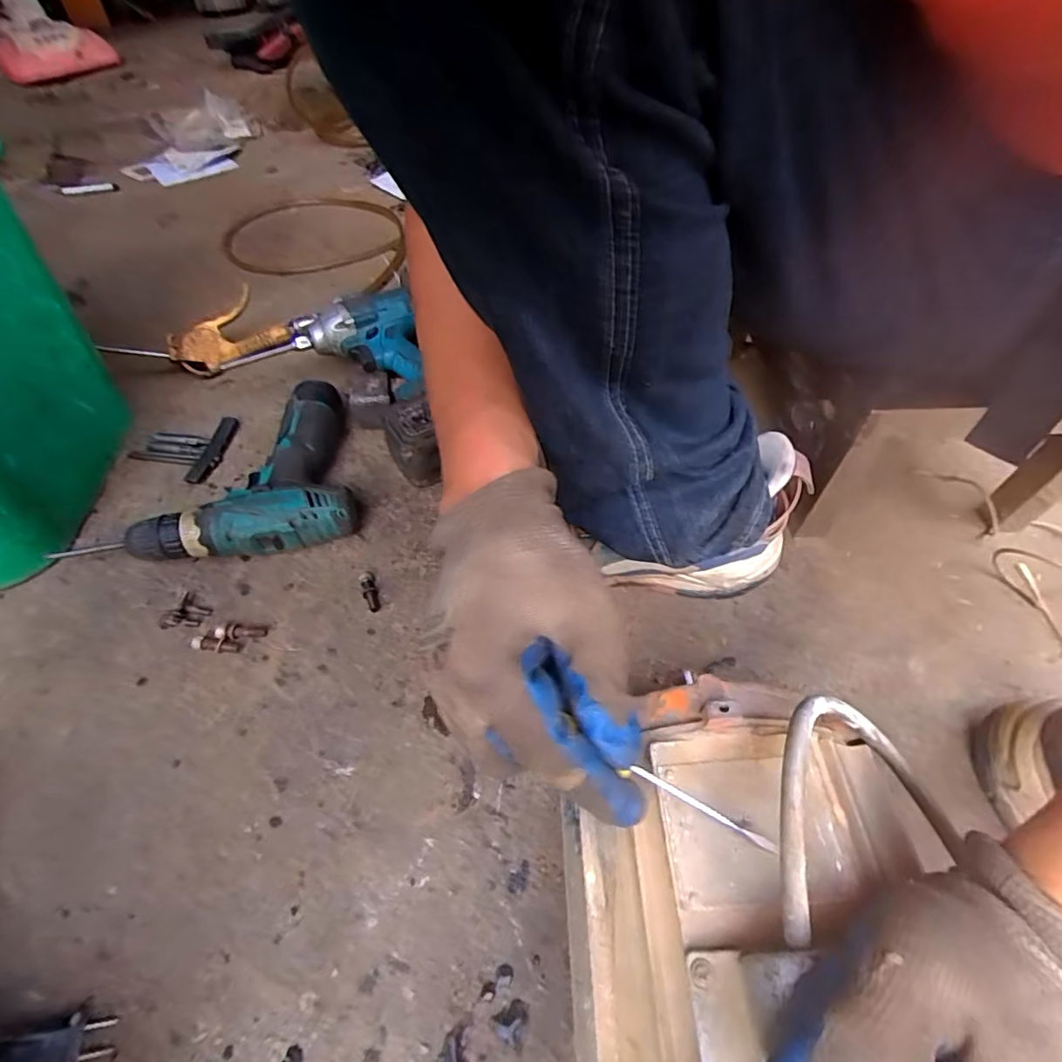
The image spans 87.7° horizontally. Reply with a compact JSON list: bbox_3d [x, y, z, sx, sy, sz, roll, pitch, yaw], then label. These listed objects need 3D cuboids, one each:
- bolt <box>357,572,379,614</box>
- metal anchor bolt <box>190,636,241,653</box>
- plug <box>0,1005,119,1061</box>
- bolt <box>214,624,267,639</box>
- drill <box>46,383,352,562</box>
[{"bbox_3d":[-0.143,0.052,0.487,0.013,0.013,0.045,-16,54,-12],"label":"bolt"},{"bbox_3d":[-0.261,0.094,0.456,0.041,0.010,0.011,8,53,6],"label":"metal anchor bolt"},{"bbox_3d":[-0.257,0.276,0.298,0.053,0.009,0.024,15,43,-35],"label":"plug"},{"bbox_3d":[-0.242,0.085,0.461,0.040,0.009,0.010,3,51,-15],"label":"bolt"},{"bbox_3d":[-0.282,-0.058,0.550,0.206,0.054,0.200,-10,53,-7],"label":"drill"}]

